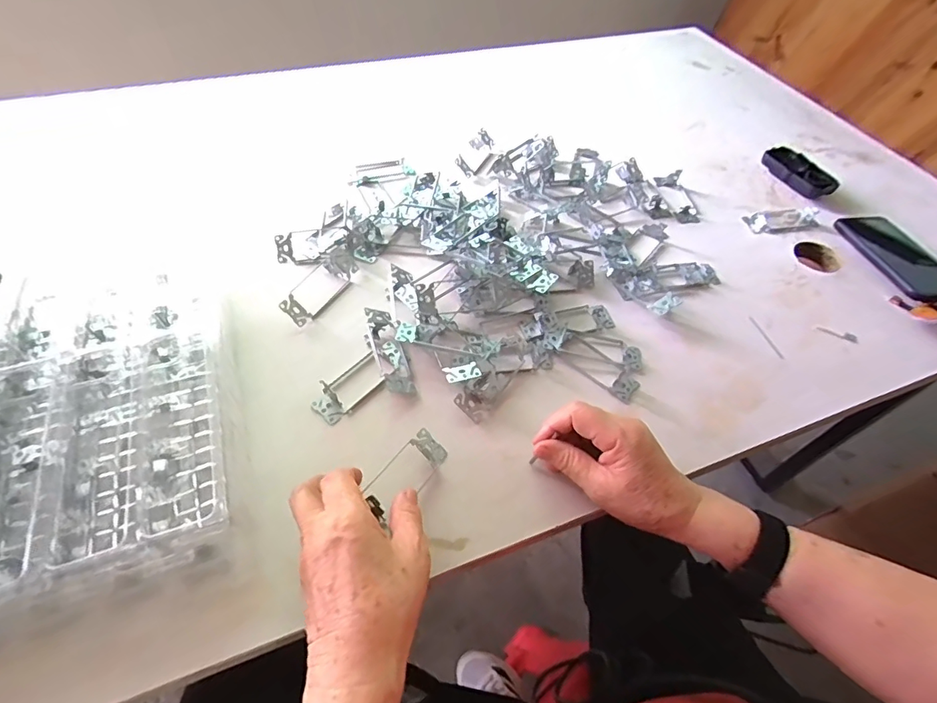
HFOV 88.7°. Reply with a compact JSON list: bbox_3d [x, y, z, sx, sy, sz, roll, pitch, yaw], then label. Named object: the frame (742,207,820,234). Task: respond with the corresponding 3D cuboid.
[{"bbox_3d":[0.447,-0.187,0.677,0.106,0.015,0.038,-10,55,-11],"label":"frame"}]

